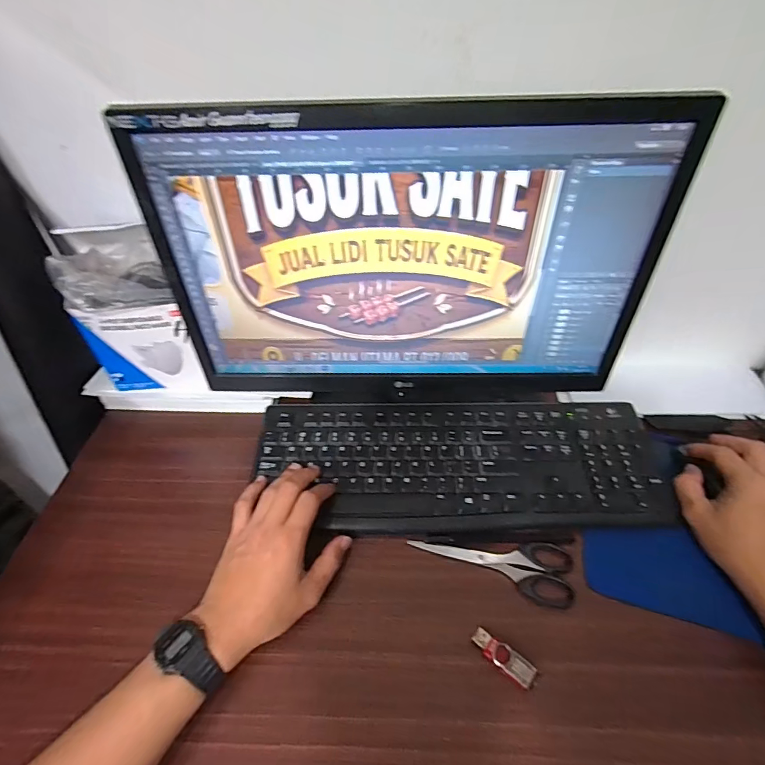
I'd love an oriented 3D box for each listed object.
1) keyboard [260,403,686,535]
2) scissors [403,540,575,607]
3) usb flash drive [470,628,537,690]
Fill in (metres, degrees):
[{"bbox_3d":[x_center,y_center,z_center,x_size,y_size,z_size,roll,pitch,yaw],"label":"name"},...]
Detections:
[{"bbox_3d":[0.081,0.088,0.468,0.431,0.018,0.159,2,51,3],"label":"keyboard"},{"bbox_3d":[0.103,0.174,0.403,0.149,0.009,0.055,6,46,7],"label":"scissors"},{"bbox_3d":[0.099,0.224,0.346,0.052,0.005,0.018,30,53,27],"label":"usb flash drive"}]

